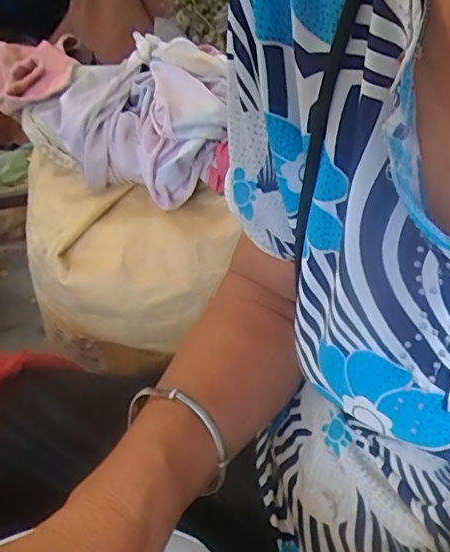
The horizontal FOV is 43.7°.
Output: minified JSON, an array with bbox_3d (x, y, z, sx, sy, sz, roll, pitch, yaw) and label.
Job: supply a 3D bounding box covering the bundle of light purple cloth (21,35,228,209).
[{"bbox_3d":[-0.095,-0.169,0.552,0.201,0.051,0.165,33,82,26],"label":"bundle of light purple cloth"}]

